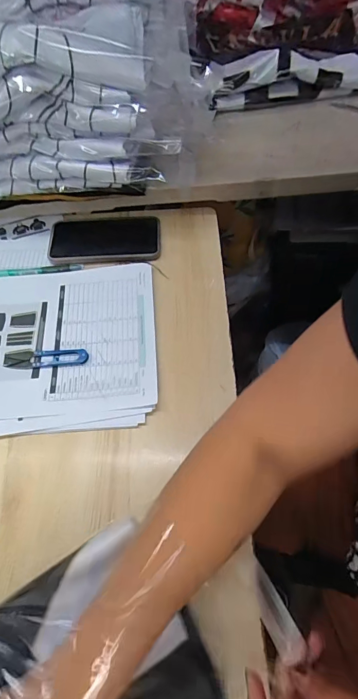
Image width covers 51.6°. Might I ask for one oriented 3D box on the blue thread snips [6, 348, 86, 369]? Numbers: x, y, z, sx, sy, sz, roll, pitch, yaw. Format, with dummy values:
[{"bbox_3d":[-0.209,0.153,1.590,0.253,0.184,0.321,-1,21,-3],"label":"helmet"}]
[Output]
[{"bbox_3d":[-0.165,0.011,0.463,0.101,0.006,0.024,-6,59,4],"label":"blue thread snips"}]

